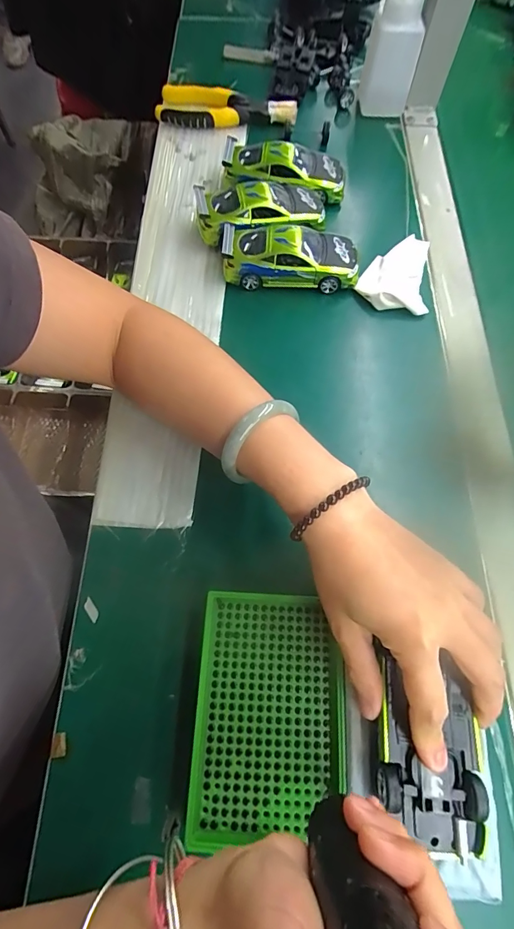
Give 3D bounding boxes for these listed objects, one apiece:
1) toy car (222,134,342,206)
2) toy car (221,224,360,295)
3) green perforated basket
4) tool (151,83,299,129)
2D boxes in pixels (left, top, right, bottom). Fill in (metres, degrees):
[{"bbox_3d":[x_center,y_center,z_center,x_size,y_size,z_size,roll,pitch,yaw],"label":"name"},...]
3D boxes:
[{"bbox_3d":[0.030,-0.319,0.442,0.133,0.044,0.064,15,68,7],"label":"toy car"},{"bbox_3d":[0.032,-0.202,0.394,0.127,0.041,0.054,0,67,1],"label":"toy car"},{"bbox_3d":[0.008,0.157,0.261,0.092,0.025,0.133,3,67,2],"label":"green perforated basket"},{"bbox_3d":[-0.039,-0.430,0.494,0.167,0.028,0.052,14,69,4],"label":"tool"}]

